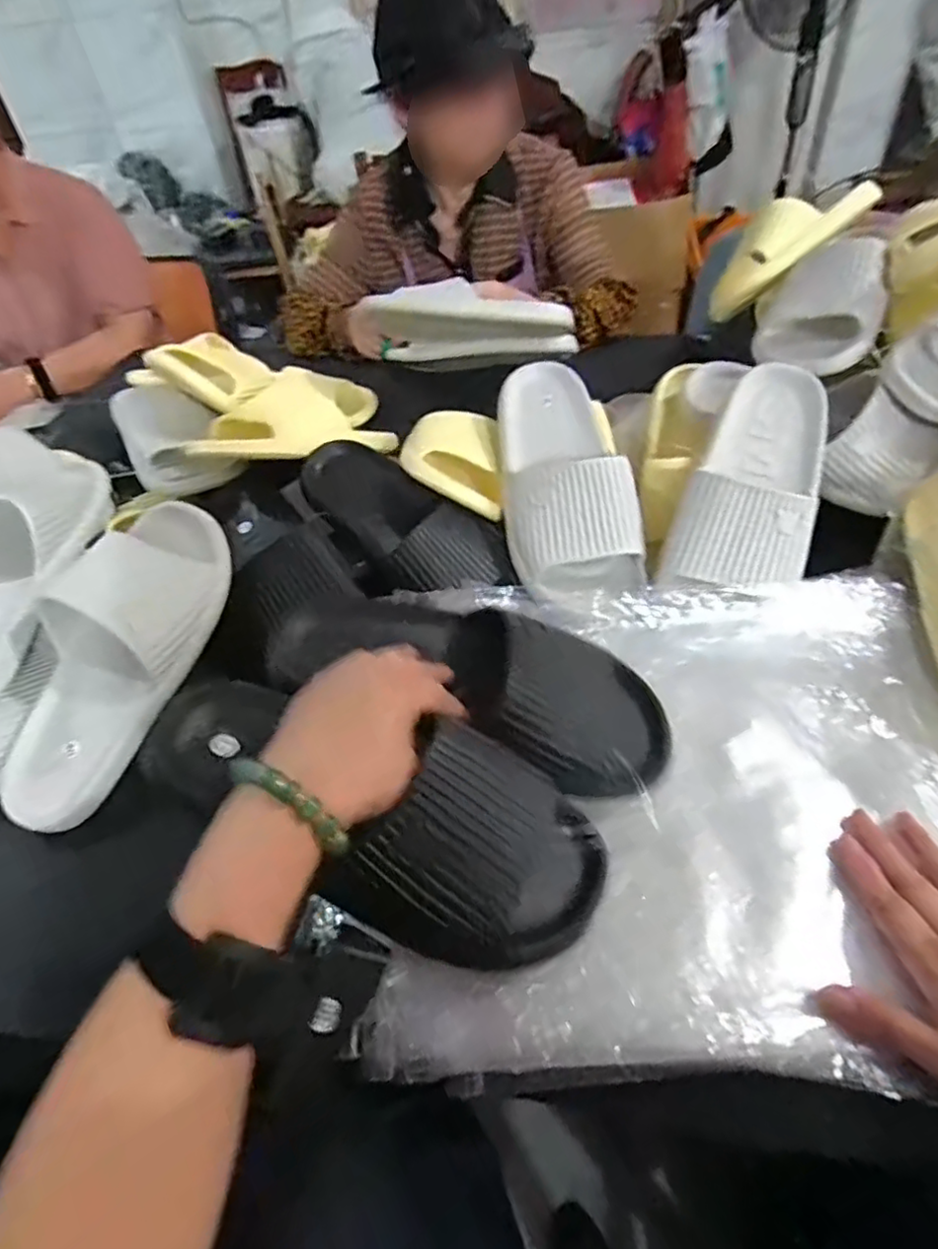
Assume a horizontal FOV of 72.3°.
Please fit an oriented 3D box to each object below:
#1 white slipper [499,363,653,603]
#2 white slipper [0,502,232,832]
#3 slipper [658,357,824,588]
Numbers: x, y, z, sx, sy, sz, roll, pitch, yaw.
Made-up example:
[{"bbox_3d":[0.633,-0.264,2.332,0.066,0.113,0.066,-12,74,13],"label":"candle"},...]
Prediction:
[{"bbox_3d":[0.082,-0.133,0.560,0.109,0.065,0.264,-10,65,-2],"label":"white slipper"},{"bbox_3d":[-0.279,0.020,0.493,0.104,0.077,0.263,19,80,23],"label":"white slipper"},{"bbox_3d":[0.245,-0.127,0.532,0.105,0.070,0.218,19,66,23],"label":"slipper"}]

